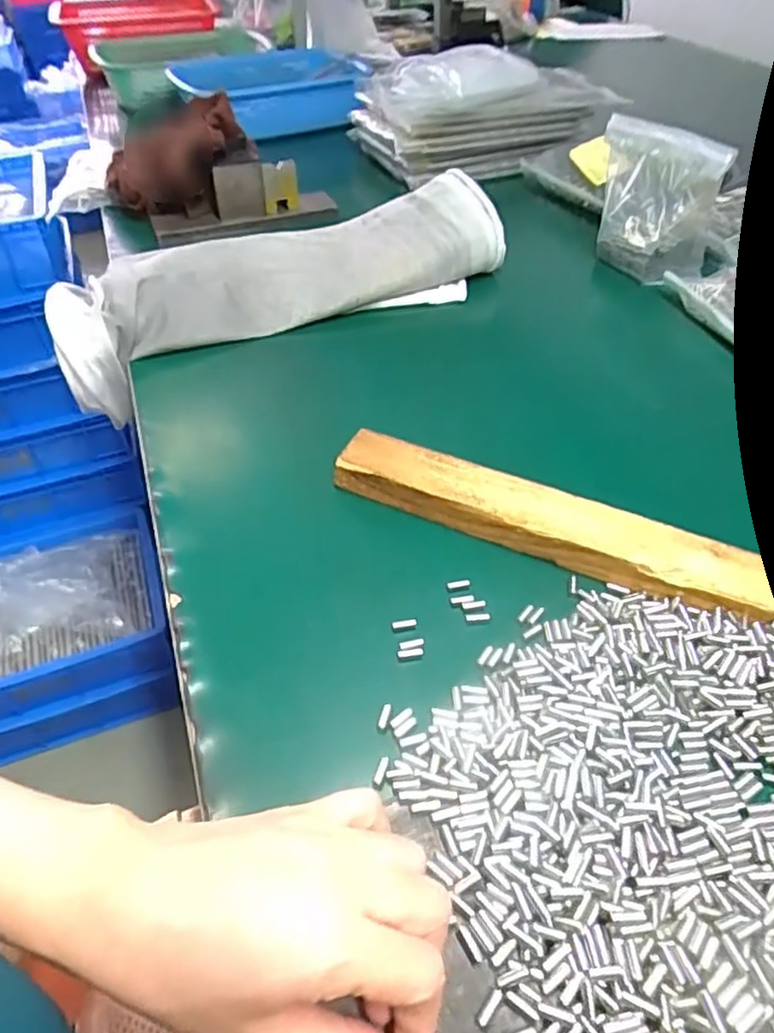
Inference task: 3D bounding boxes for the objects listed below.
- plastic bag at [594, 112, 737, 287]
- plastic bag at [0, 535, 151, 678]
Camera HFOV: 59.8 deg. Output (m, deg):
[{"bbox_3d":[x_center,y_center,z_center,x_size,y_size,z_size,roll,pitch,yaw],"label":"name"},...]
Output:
[{"bbox_3d":[0.252,-0.295,0.638,0.039,0.123,0.129,-13,45,-32],"label":"plastic bag"},{"bbox_3d":[-0.569,0.141,1.070,0.341,0.073,0.240,-14,46,-10],"label":"plastic bag"}]

